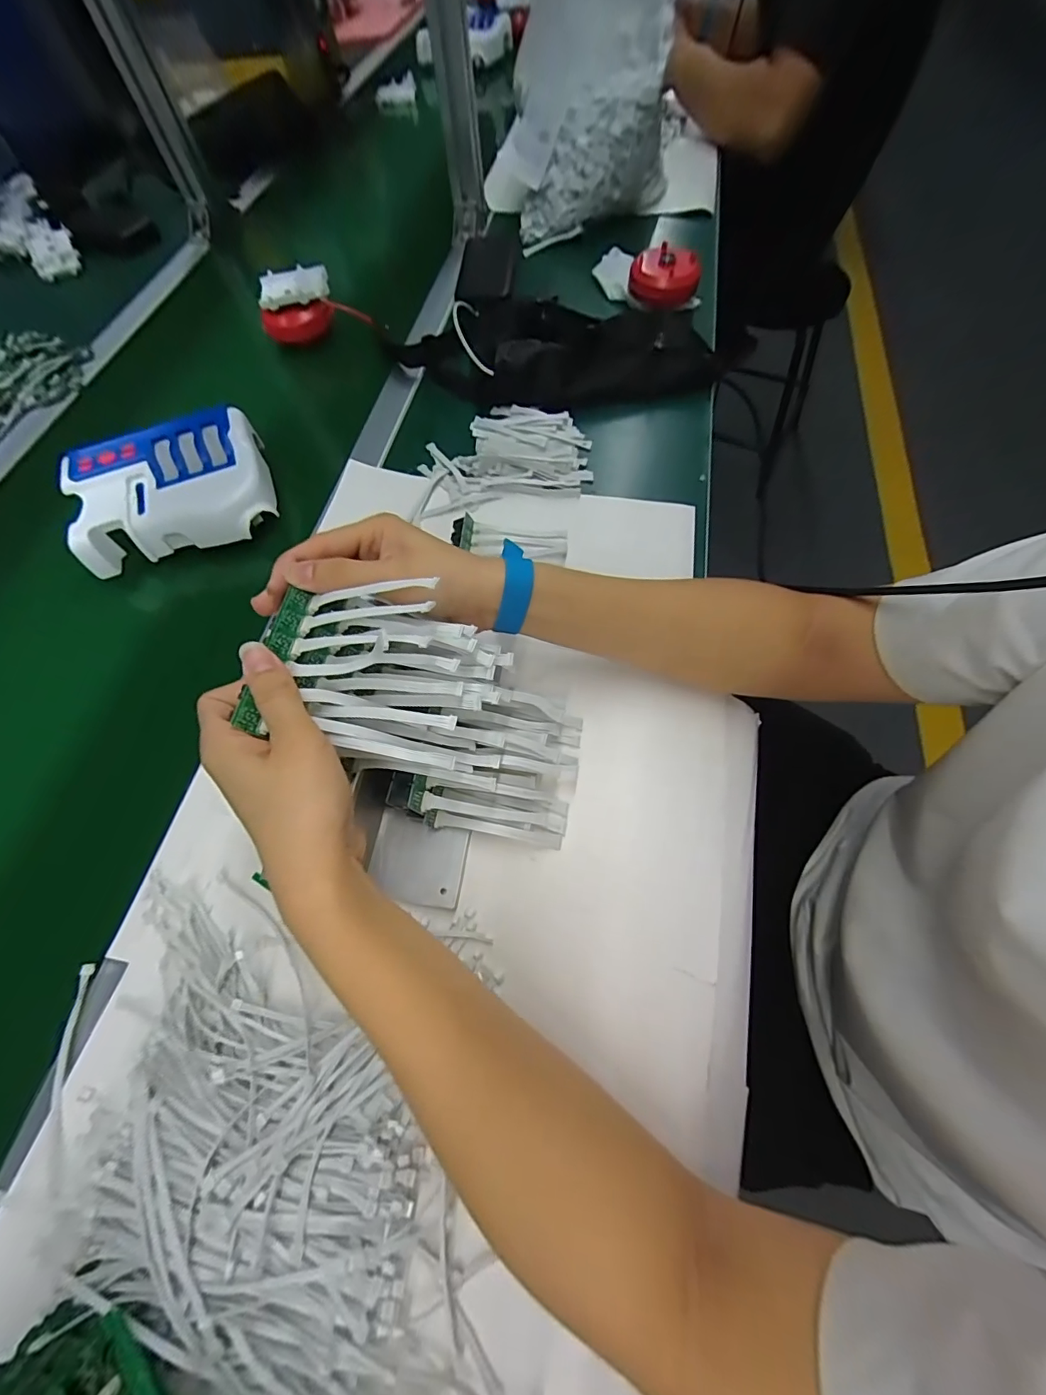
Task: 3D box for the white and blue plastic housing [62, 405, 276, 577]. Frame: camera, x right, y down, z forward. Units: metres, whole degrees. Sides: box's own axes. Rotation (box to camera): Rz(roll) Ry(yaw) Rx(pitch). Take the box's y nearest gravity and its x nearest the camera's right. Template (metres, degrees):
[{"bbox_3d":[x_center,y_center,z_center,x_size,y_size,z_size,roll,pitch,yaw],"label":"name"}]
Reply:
[{"bbox_3d":[-0.356,-0.210,0.501,0.182,0.064,0.134,-20,64,-7],"label":"white and blue plastic housing"}]

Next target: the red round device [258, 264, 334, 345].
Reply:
[{"bbox_3d":[-0.307,-0.537,0.670,0.098,0.061,0.074,-12,63,-3],"label":"red round device"}]

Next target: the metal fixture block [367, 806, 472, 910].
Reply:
[{"bbox_3d":[-0.073,0.112,0.343,0.064,0.013,0.056,10,64,8],"label":"metal fixture block"}]

